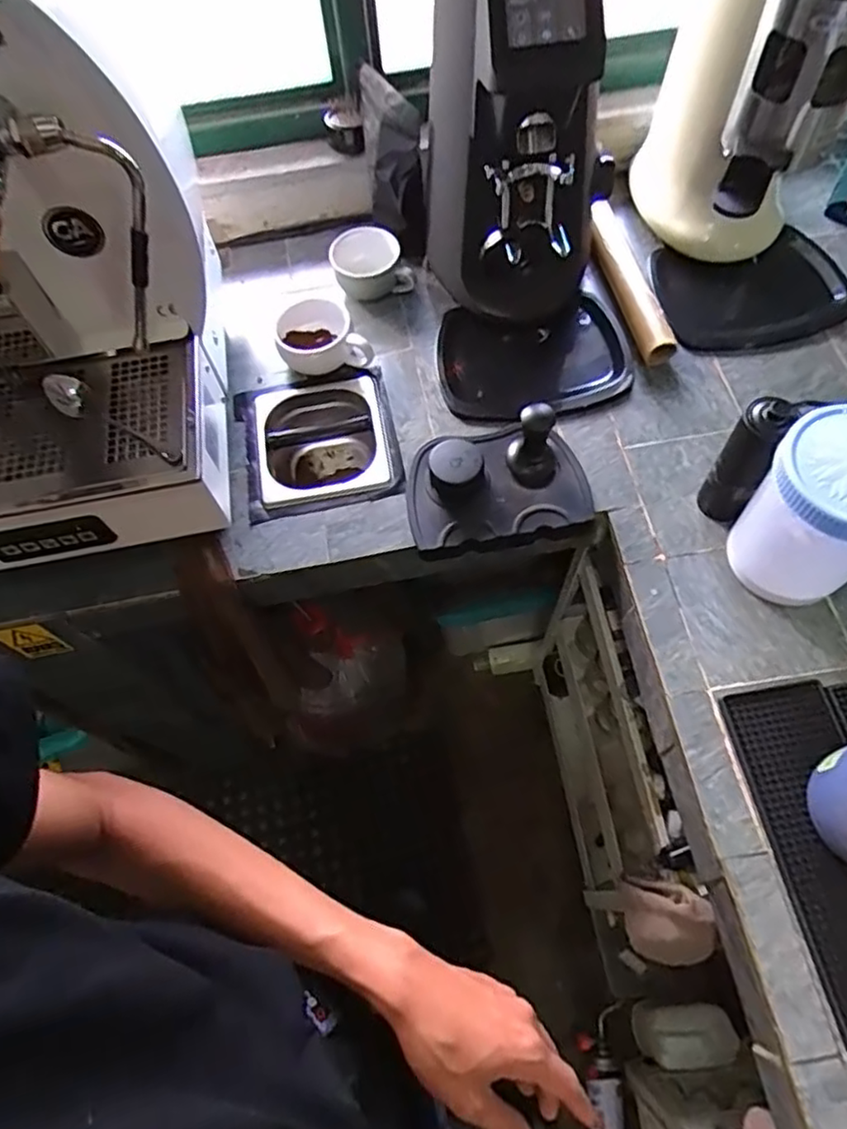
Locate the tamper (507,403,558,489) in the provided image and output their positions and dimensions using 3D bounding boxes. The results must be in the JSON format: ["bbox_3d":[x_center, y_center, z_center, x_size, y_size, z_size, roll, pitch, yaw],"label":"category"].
[{"bbox_3d":[0.124,-0.132,0.734,0.058,0.086,0.054,9,65,8],"label":"tamper"}]

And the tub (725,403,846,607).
[{"bbox_3d":[0.376,-0.047,0.619,0.122,0.175,0.120,-2,64,3],"label":"tub"}]

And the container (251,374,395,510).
[{"bbox_3d":[-0.126,-0.133,0.852,0.163,0.129,0.175,-12,63,-2],"label":"container"}]

